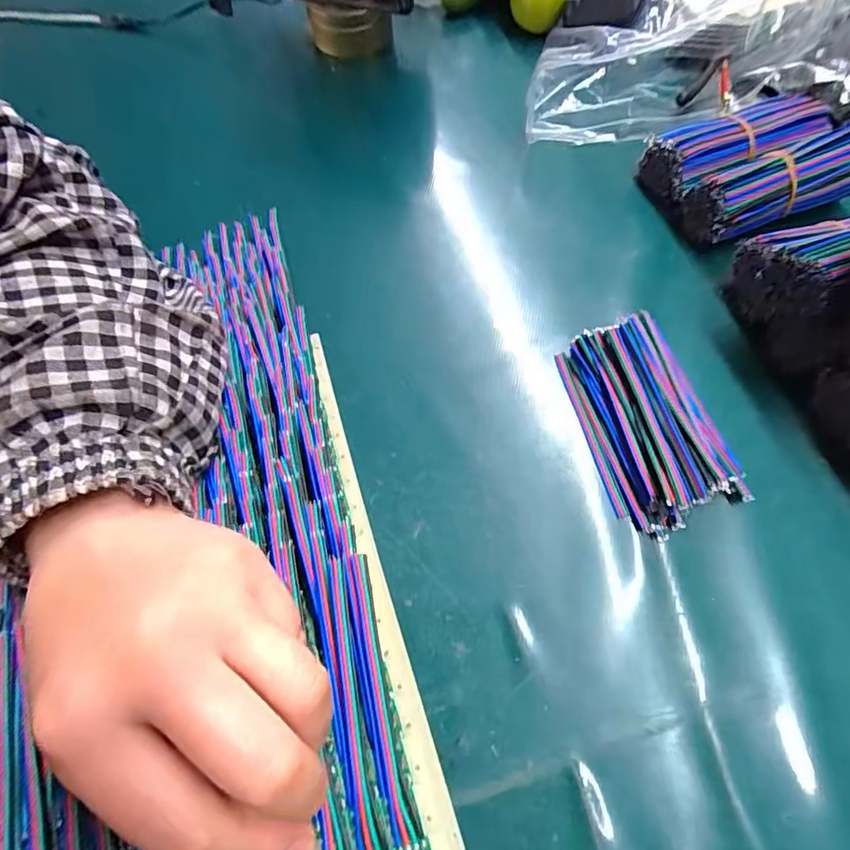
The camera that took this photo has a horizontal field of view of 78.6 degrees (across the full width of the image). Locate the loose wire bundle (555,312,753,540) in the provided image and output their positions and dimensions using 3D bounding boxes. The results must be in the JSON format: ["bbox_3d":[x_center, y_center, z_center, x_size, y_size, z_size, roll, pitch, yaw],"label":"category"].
[{"bbox_3d":[0.108,-0.003,0.261,0.057,0.028,0.106,-21,66,-6],"label":"loose wire bundle"}]

